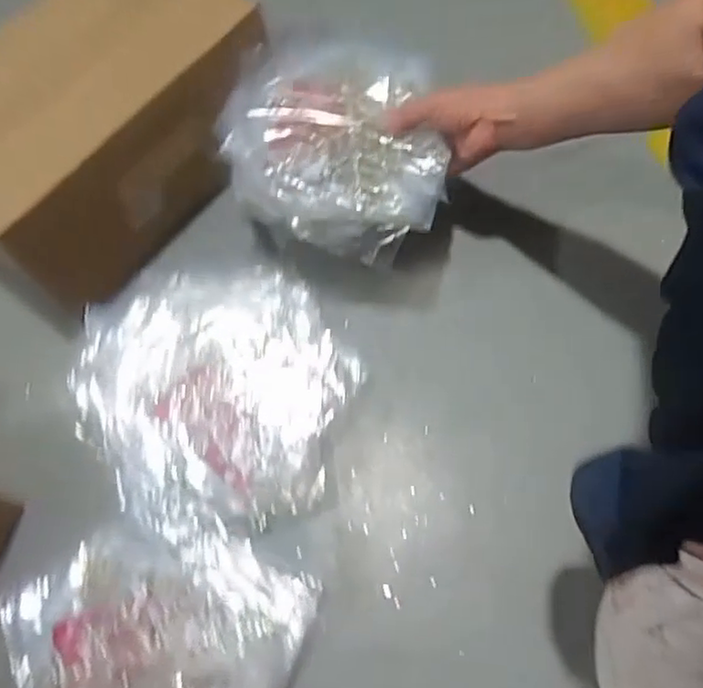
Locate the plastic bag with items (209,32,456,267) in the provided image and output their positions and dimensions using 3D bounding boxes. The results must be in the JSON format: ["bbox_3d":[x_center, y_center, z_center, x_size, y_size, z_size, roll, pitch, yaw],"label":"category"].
[{"bbox_3d":[-0.019,-0.201,0.638,0.209,0.079,0.223,-3,61,0],"label":"plastic bag with items"}]

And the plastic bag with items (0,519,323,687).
[{"bbox_3d":[-0.167,0.256,0.529,0.227,0.053,0.217,17,69,12],"label":"plastic bag with items"}]

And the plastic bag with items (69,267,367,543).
[{"bbox_3d":[-0.134,0.046,0.634,0.252,0.056,0.277,-32,67,-9],"label":"plastic bag with items"}]

